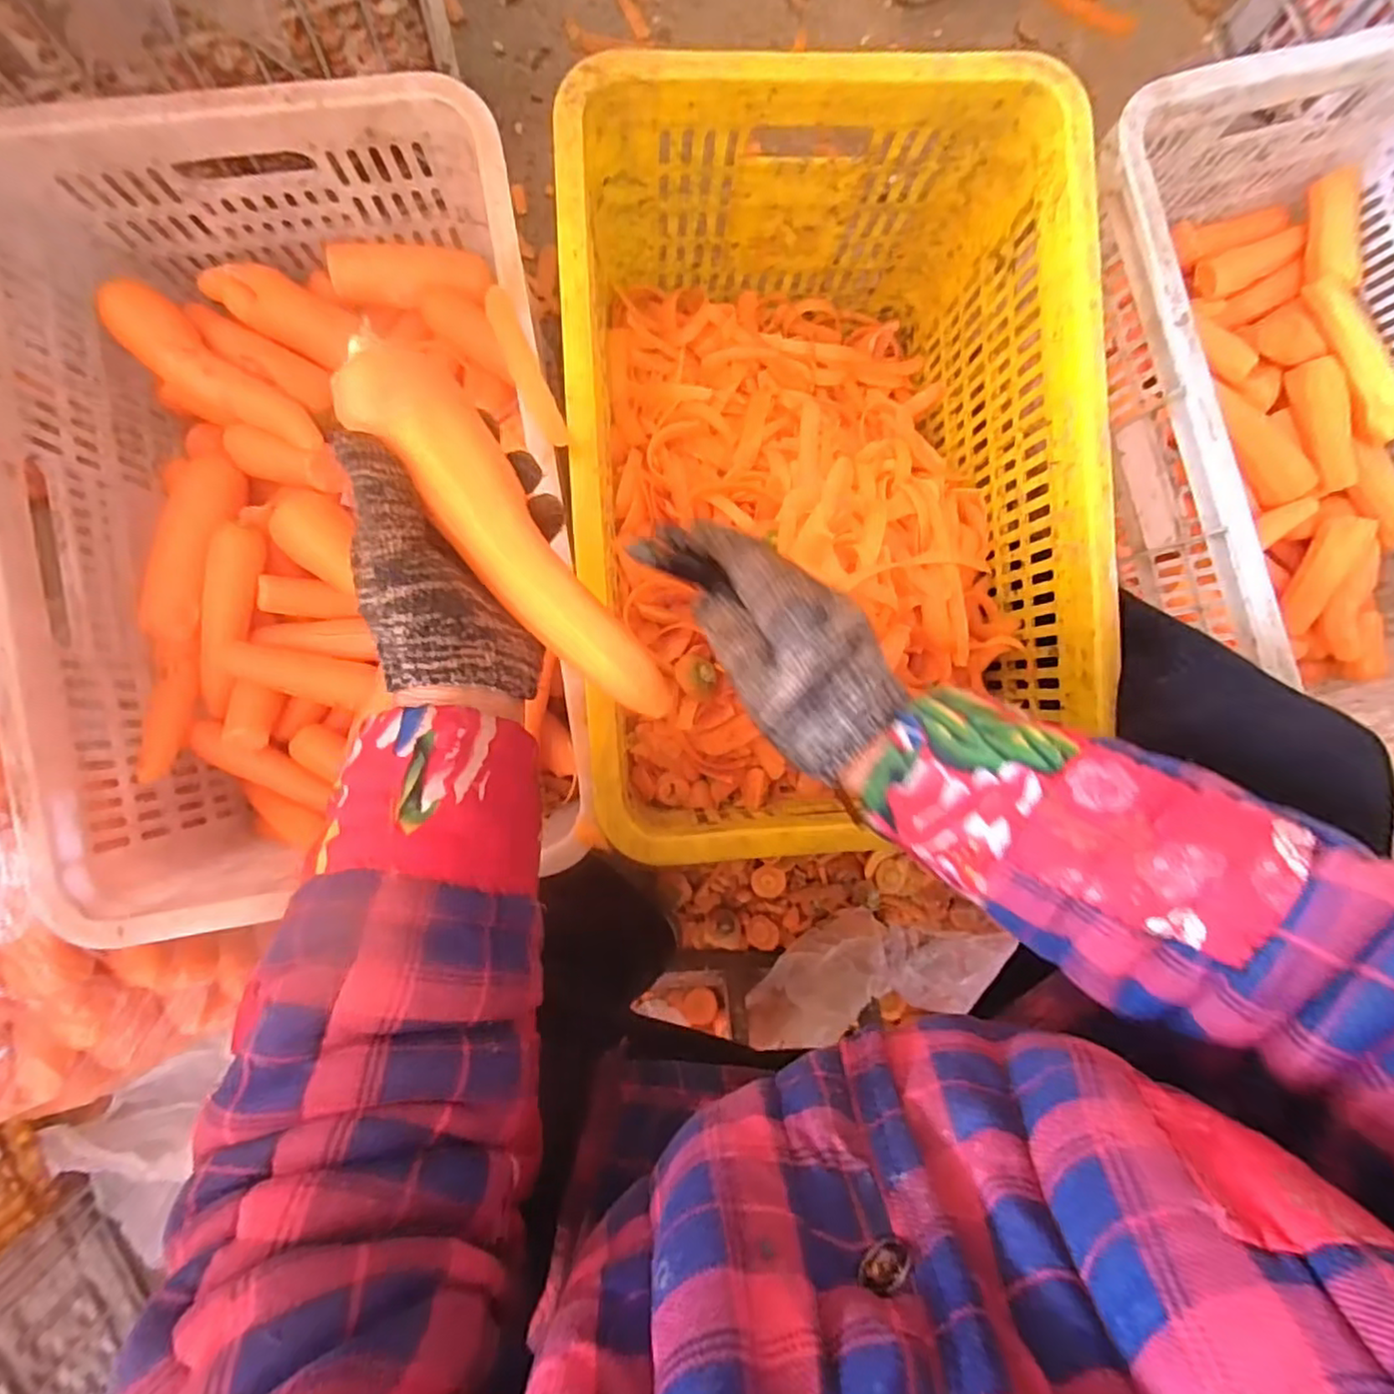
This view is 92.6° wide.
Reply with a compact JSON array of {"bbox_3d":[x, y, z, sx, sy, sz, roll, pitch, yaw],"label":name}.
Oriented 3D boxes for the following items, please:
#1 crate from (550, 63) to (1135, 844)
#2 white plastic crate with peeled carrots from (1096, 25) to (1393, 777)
[{"bbox_3d":[0.089,-0.163,0.571,0.354,0.263,0.510,-3,90,-4],"label":"crate"},{"bbox_3d":[0.537,-0.223,0.591,0.353,0.215,0.516,-18,91,-4],"label":"white plastic crate with peeled carrots"}]

